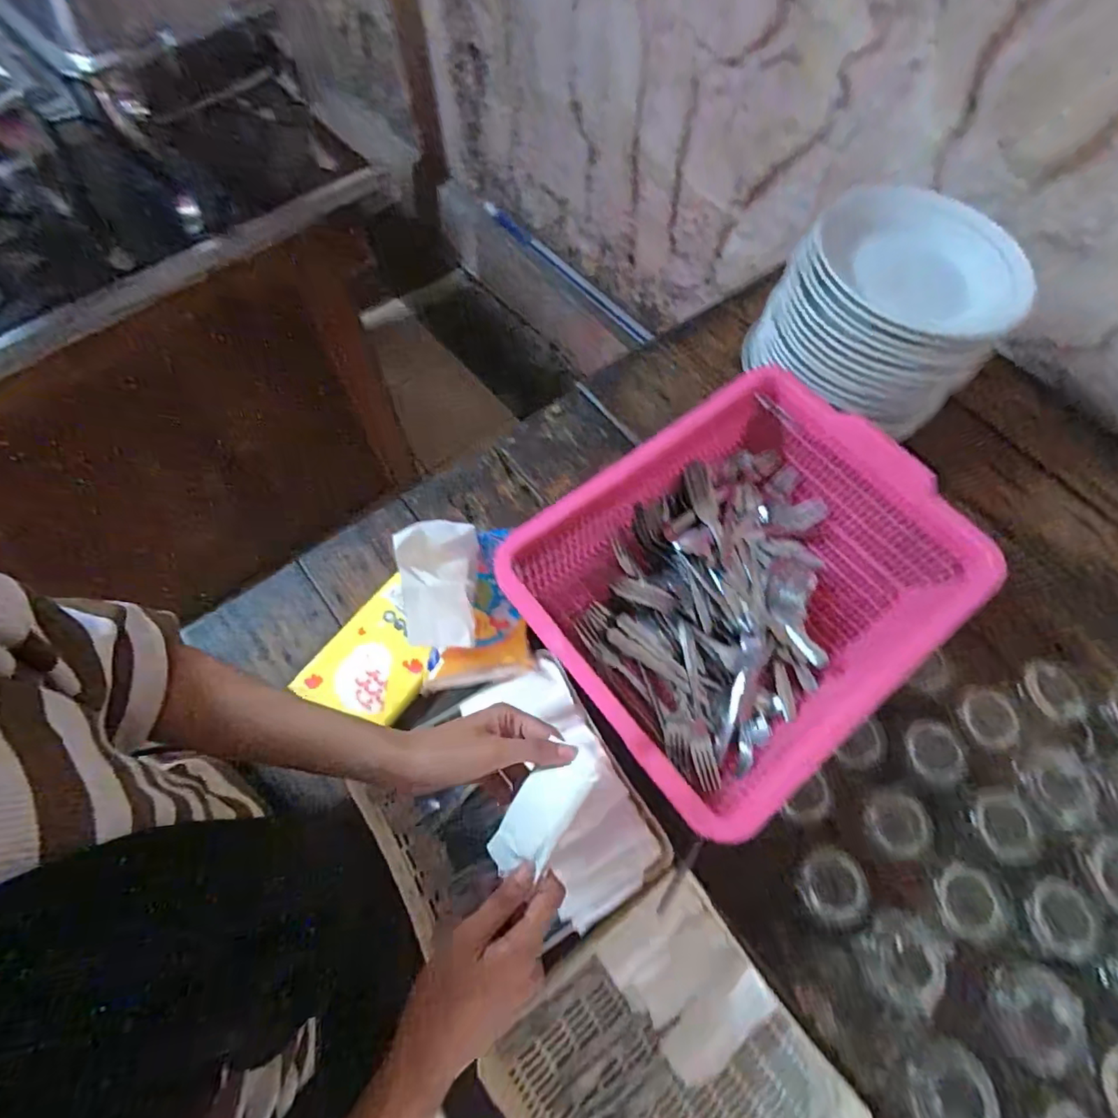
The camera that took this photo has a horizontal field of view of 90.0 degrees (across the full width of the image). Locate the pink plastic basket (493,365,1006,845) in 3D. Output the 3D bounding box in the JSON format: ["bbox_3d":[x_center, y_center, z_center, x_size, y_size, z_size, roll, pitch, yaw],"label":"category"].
[{"bbox_3d":[0.179,0.024,0.566,0.398,0.116,0.312,-36,72,-16],"label":"pink plastic basket"}]

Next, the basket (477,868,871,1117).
[{"bbox_3d":[0.081,0.406,0.430,0.223,0.056,0.216,-35,72,-16],"label":"basket"}]

